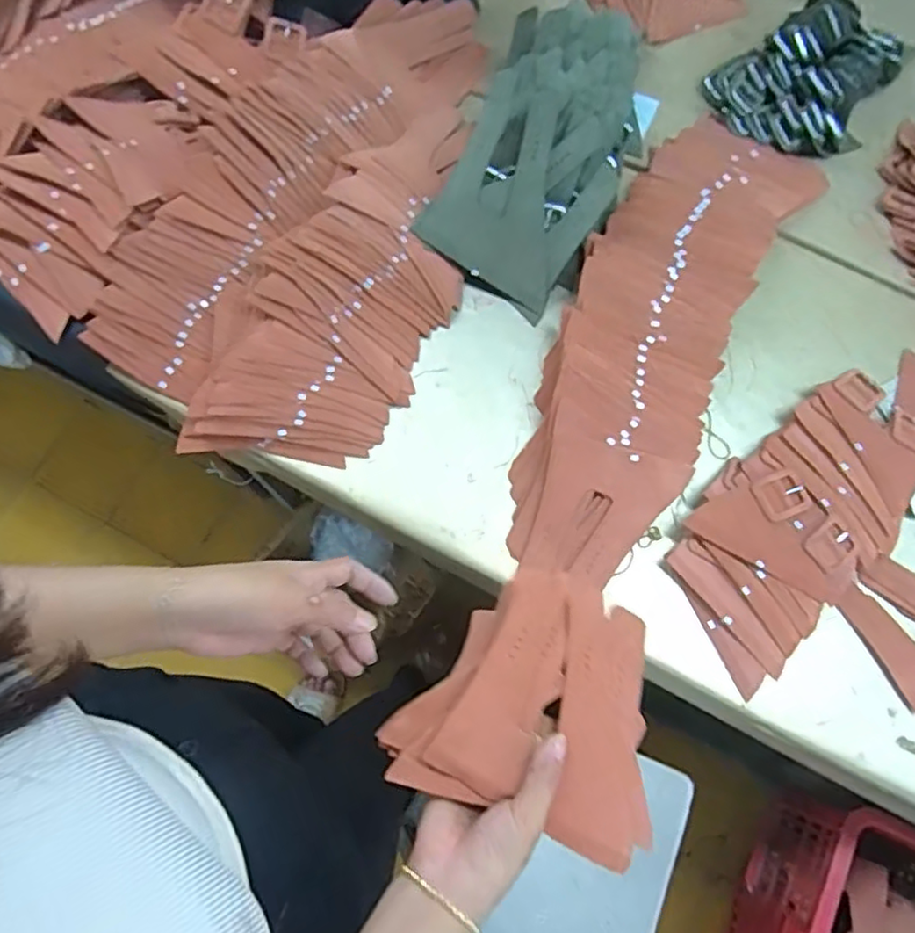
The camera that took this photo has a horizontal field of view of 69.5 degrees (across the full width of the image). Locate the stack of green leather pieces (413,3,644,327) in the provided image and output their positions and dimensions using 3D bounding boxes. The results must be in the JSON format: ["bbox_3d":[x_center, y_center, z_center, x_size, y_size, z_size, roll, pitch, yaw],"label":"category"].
[{"bbox_3d":[0.107,-0.367,0.747,0.179,0.122,0.348,25,75,5],"label":"stack of green leather pieces"}]

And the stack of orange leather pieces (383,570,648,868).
[{"bbox_3d":[0.061,0.162,0.469,0.180,0.039,0.171,20,75,3],"label":"stack of orange leather pieces"}]

